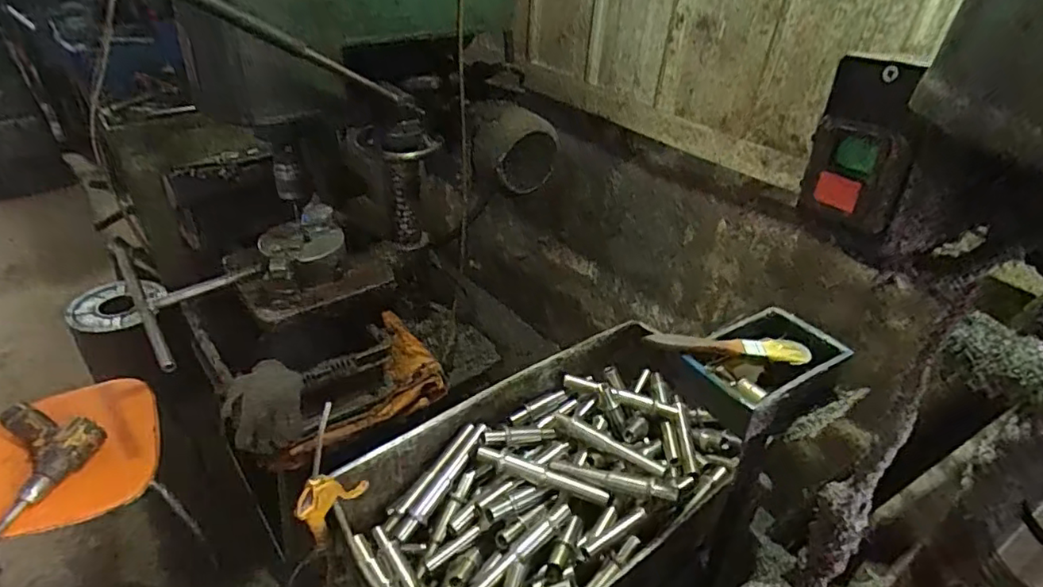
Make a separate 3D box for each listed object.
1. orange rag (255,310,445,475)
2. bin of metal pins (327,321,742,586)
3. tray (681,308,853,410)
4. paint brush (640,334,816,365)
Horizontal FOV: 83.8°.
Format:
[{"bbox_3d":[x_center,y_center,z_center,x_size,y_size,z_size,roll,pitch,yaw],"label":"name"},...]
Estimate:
[{"bbox_3d":[-0.374,0.192,1.237,0.380,0.097,0.255,-19,41,-27],"label":"orange rag"},{"bbox_3d":[0.069,0.245,0.808,0.593,0.126,0.304,-26,45,-34],"label":"bin of metal pins"},{"bbox_3d":[0.243,0.073,0.585,0.143,0.058,0.093,-18,41,-26],"label":"tray"},{"bbox_3d":[0.203,0.054,0.571,0.160,0.022,0.022,1,36,-2],"label":"paint brush"}]

